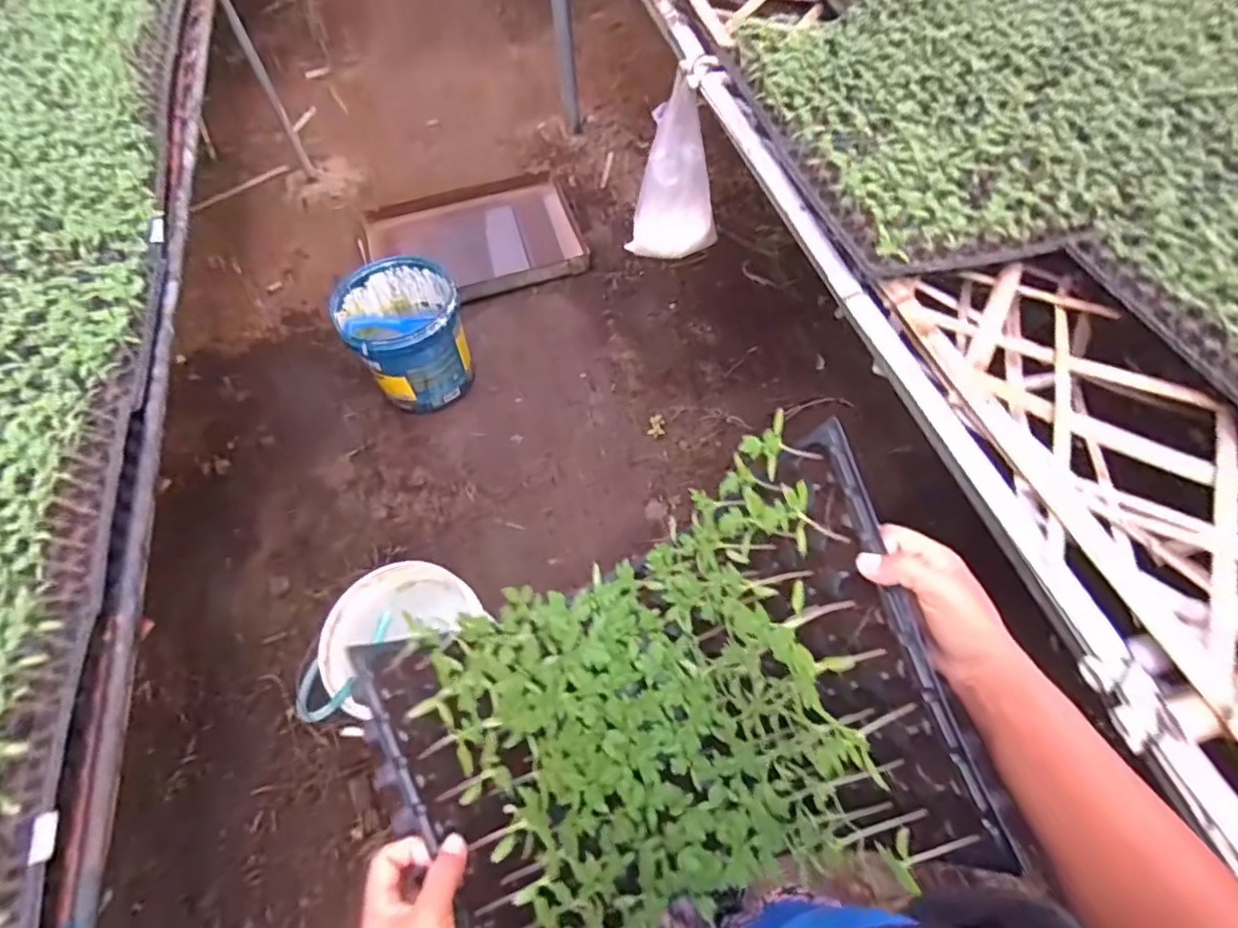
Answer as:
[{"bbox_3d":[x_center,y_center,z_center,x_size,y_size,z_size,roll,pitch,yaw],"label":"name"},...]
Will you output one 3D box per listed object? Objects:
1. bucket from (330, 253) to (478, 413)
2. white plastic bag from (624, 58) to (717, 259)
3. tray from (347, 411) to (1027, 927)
[{"bbox_3d":[-0.577,-0.356,1.734,0.298,0.320,0.320,-1,58,2],"label":"bucket"},{"bbox_3d":[0.119,-0.623,1.359,0.184,0.383,0.104,16,60,12],"label":"white plastic bag"},{"bbox_3d":[0.023,0.193,0.469,0.372,0.220,0.281,-18,62,-7],"label":"tray"}]

